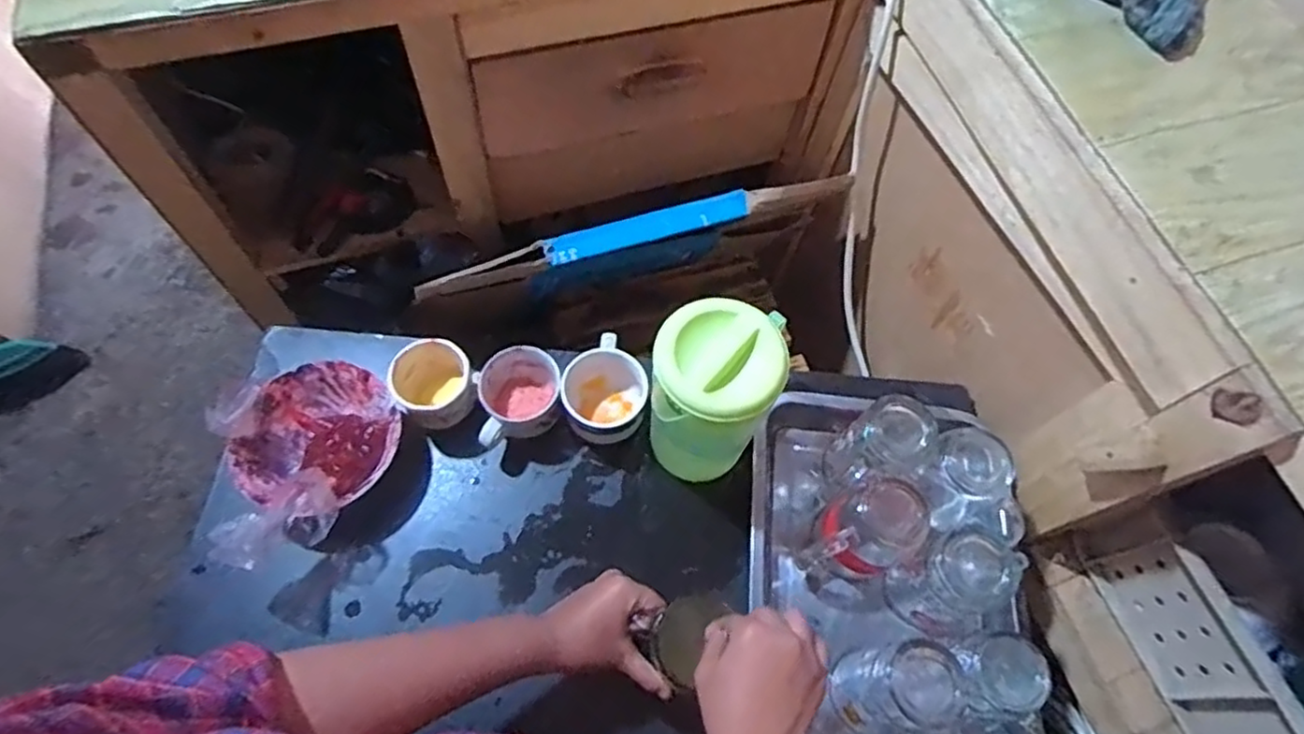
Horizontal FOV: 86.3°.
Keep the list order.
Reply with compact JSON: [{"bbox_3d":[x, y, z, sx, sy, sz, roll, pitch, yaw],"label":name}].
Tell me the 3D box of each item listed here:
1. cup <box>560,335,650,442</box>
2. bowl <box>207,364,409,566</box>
[{"bbox_3d":[-0.049,0.027,0.736,0.085,0.067,0.101,10,64,2],"label":"cup"},{"bbox_3d":[-0.319,0.083,0.663,0.154,0.095,0.181,-16,66,-10],"label":"bowl"}]

